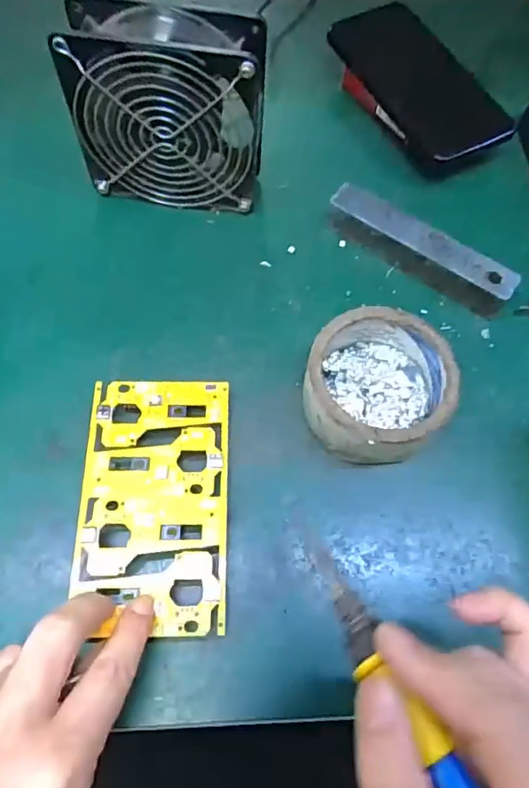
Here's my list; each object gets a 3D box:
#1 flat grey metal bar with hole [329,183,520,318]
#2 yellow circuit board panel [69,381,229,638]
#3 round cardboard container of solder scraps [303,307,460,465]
[{"bbox_3d":[0.109,-0.100,0.377,0.137,0.027,0.028,33,70,10],"label":"flat grey metal bar with hole"},{"bbox_3d":[-0.060,0.056,0.295,0.078,0.005,0.137,1,68,-3],"label":"yellow circuit board panel"},{"bbox_3d":[0.066,-0.004,0.324,0.082,0.047,0.086,1,65,-2],"label":"round cardboard container of solder scraps"}]

